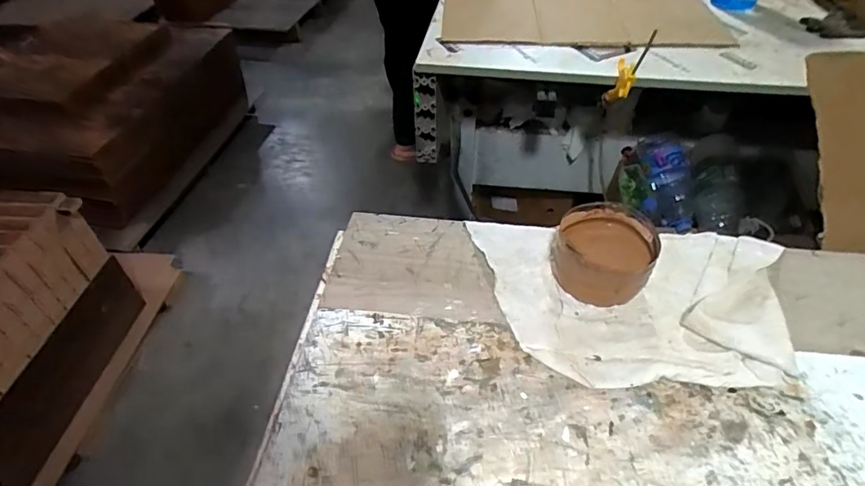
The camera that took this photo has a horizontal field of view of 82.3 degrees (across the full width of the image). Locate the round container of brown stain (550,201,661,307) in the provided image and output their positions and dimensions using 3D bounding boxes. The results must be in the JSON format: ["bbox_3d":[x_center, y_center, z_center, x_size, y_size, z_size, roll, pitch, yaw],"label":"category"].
[{"bbox_3d":[0.190,0.012,0.551,0.097,0.063,0.102,-1,45,1],"label":"round container of brown stain"}]

